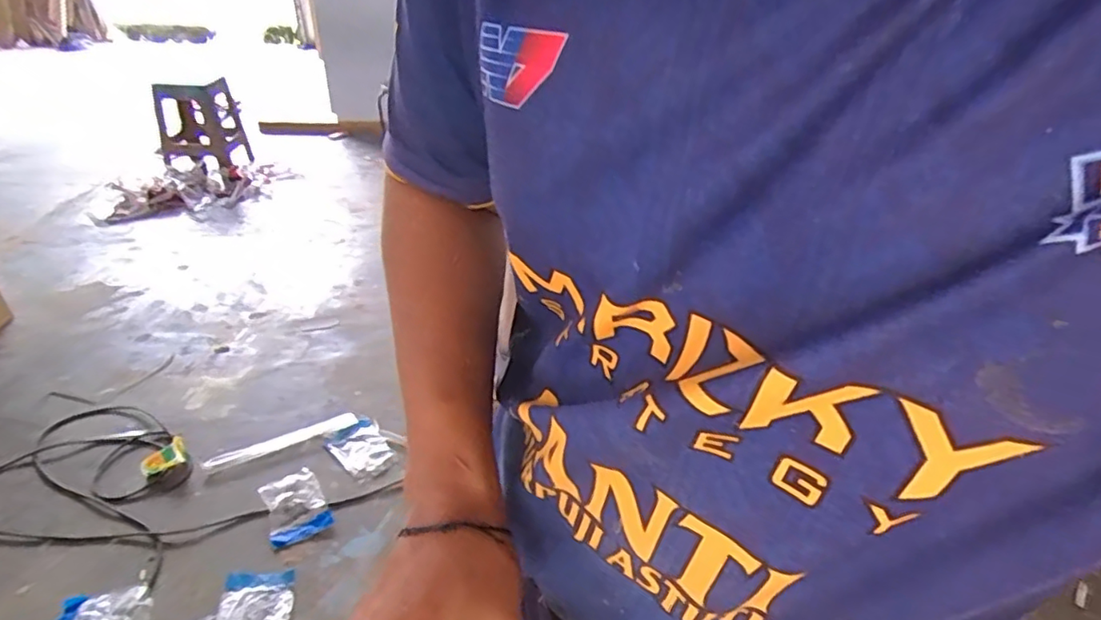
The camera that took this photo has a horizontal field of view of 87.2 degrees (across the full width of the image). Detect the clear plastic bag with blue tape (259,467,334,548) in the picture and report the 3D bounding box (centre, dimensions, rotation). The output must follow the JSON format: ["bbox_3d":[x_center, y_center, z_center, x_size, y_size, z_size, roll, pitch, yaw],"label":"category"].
[{"bbox_3d":[-0.620,0.473,1.400,0.129,0.025,0.203,-18,38,-30],"label":"clear plastic bag with blue tape"}]

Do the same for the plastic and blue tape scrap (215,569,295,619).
[{"bbox_3d":[-0.607,0.611,1.185,0.139,0.011,0.168,-4,33,-11],"label":"plastic and blue tape scrap"}]

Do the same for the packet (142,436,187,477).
[{"bbox_3d":[-0.990,0.376,1.481,0.101,0.025,0.078,-26,43,-38],"label":"packet"}]

